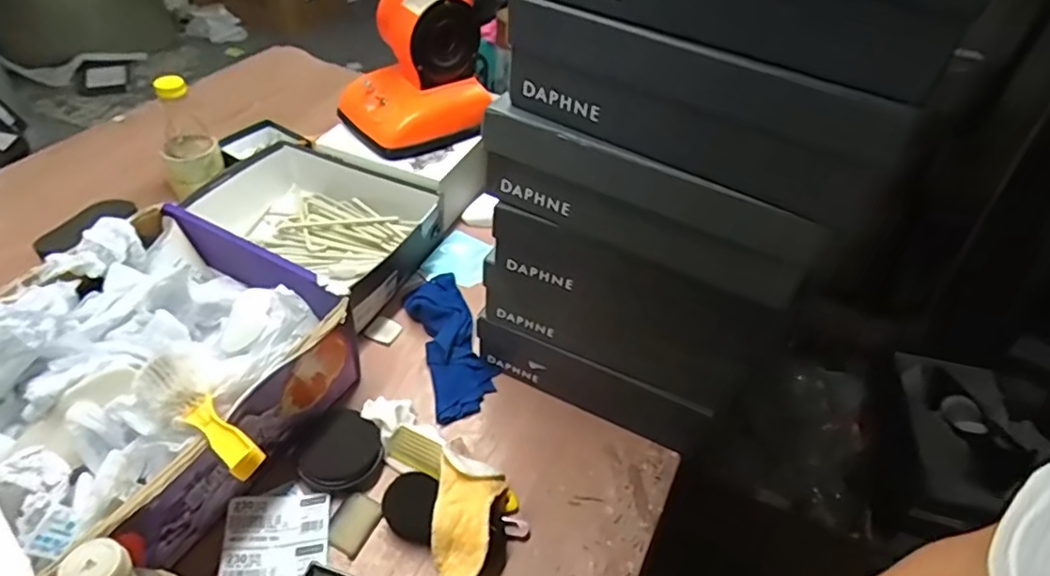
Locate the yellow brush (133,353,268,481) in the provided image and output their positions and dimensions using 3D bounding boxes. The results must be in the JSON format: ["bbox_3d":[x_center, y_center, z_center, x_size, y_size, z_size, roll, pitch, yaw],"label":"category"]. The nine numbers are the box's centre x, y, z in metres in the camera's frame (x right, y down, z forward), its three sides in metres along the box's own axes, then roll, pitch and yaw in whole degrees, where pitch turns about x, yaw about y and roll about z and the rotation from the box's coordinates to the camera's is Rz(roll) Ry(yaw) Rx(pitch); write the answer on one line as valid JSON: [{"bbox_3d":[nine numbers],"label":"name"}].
[{"bbox_3d":[-0.299,0.113,0.558,0.226,0.034,0.051,21,44,35],"label":"yellow brush"}]

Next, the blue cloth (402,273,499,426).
[{"bbox_3d":[-0.104,0.063,0.828,0.090,0.037,0.246,-12,47,-18],"label":"blue cloth"}]

